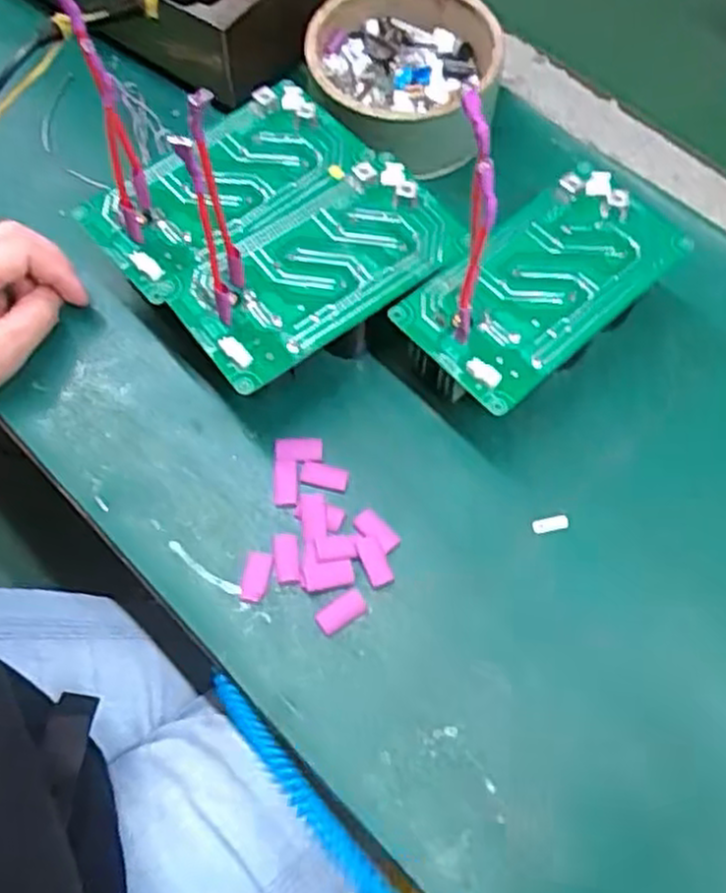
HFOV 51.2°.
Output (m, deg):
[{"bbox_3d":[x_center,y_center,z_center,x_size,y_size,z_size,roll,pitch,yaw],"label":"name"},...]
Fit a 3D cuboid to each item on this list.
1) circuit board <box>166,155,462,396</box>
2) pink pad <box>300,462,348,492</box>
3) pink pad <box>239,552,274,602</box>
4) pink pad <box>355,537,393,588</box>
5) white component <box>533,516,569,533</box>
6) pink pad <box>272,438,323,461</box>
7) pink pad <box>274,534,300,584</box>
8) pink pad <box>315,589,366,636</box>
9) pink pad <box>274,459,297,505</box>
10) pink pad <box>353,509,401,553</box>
[{"bbox_3d":[-0.027,-0.099,0.400,0.150,0.018,0.086,-36,73,-13],"label":"circuit board"},{"bbox_3d":[-0.021,0.016,0.408,0.025,0.004,0.012,15,69,5],"label":"pink pad"},{"bbox_3d":[-0.055,0.066,0.385,0.013,0.004,0.026,9,69,3],"label":"pink pad"},{"bbox_3d":[0.006,0.059,0.388,0.012,0.005,0.025,-22,70,-9],"label":"pink pad"},{"bbox_3d":[0.099,0.041,0.400,0.020,0.004,0.008,-11,69,-5],"label":"white component"},{"bbox_3d":[-0.035,0.002,0.416,0.026,0.004,0.013,0,69,-1],"label":"pink pad"},{"bbox_3d":[-0.039,0.057,0.388,0.012,0.004,0.026,-6,69,-3],"label":"pink pad"},{"bbox_3d":[-0.011,0.083,0.378,0.025,0.004,0.012,-32,72,-12],"label":"pink pad"},{"bbox_3d":[-0.042,0.019,0.409,0.012,0.004,0.026,-3,69,-2],"label":"pink pad"},{"bbox_3d":[0.007,0.044,0.394,0.013,0.004,0.025,-42,75,-15],"label":"pink pad"}]

